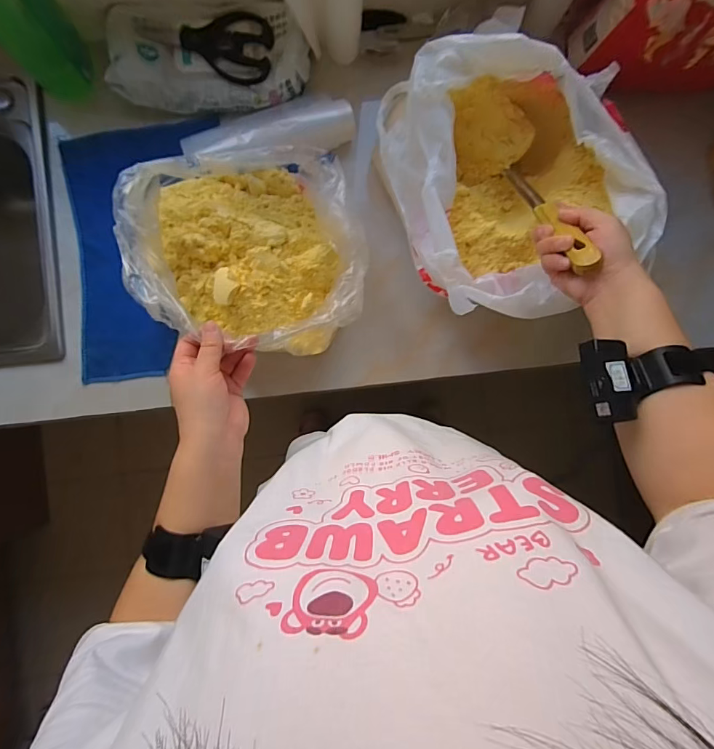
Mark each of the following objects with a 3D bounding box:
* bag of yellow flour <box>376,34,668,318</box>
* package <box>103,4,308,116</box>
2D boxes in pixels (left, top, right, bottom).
[{"bbox_3d":[0.191,-0.247,0.538,0.278,0.137,0.346,-20,90,-4],"label":"bag of yellow flour"},{"bbox_3d":[-0.209,-0.455,0.592,0.276,0.051,0.131,-3,89,-4],"label":"package"}]

